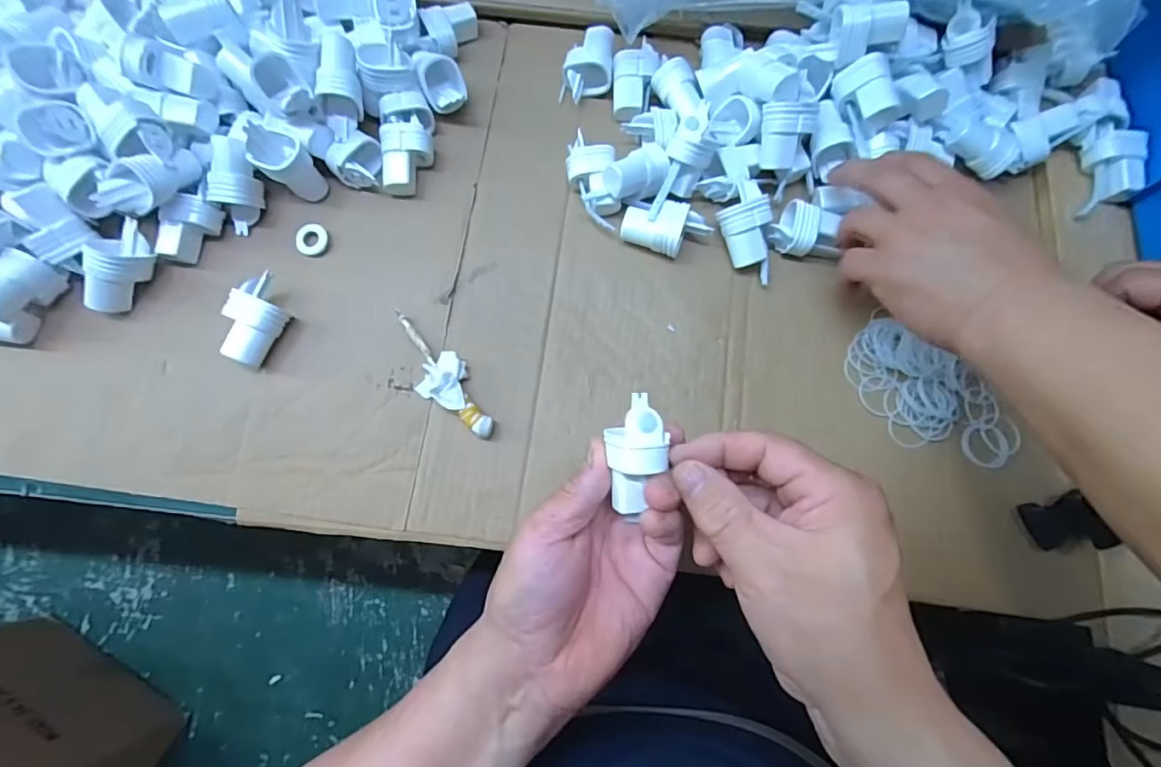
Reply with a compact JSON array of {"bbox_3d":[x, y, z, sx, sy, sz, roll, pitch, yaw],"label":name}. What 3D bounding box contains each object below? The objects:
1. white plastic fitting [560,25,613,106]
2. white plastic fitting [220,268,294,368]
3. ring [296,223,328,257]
[{"bbox_3d":[0.006,-0.249,0.411,0.038,0.022,0.057,4,77,-1],"label":"white plastic fitting"},{"bbox_3d":[-0.218,-0.044,0.359,0.031,0.027,0.063,19,77,2],"label":"white plastic fitting"},{"bbox_3d":[-0.193,-0.104,0.380,0.021,0.004,0.023,1,77,-2],"label":"ring"}]

